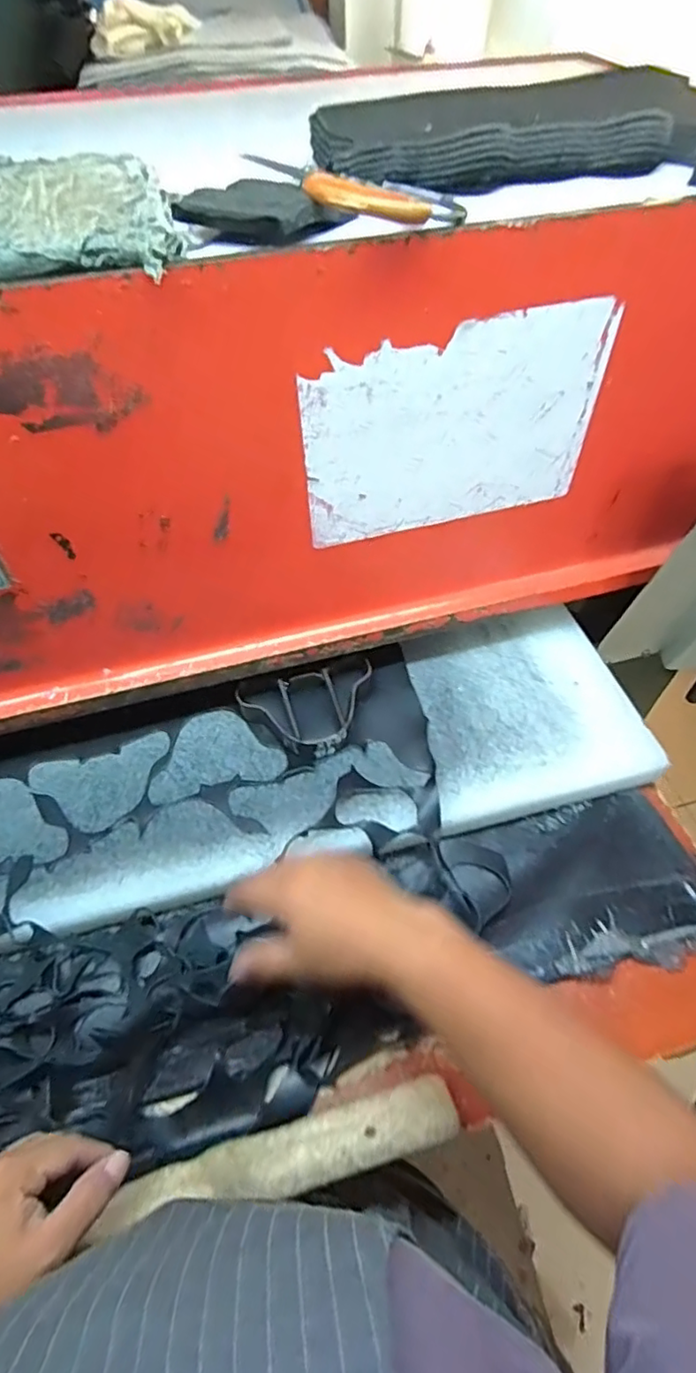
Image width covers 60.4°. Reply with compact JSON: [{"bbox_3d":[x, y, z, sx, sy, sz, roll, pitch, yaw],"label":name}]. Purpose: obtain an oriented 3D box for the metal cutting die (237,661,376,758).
[{"bbox_3d":[-0.036,0.027,0.617,0.141,0.036,0.089,-14,53,-6],"label":"metal cutting die"}]

